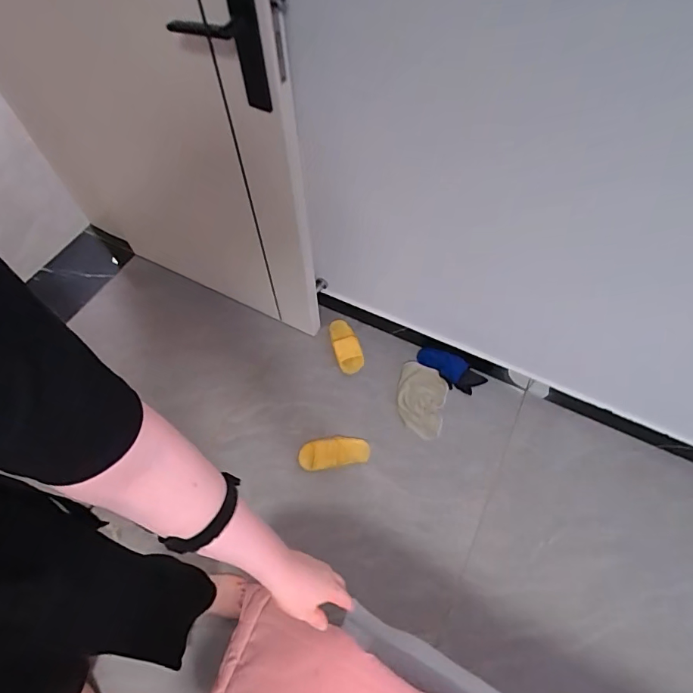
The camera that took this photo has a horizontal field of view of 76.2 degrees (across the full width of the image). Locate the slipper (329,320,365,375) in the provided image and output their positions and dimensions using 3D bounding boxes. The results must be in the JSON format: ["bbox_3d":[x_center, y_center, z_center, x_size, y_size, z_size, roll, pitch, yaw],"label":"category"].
[{"bbox_3d":[-0.002,-0.004,1.516,0.092,0.048,0.211,-13,60,-6],"label":"slipper"}]

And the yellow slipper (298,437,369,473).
[{"bbox_3d":[-0.038,0.315,1.313,0.212,0.044,0.090,-10,60,-4],"label":"yellow slipper"}]

